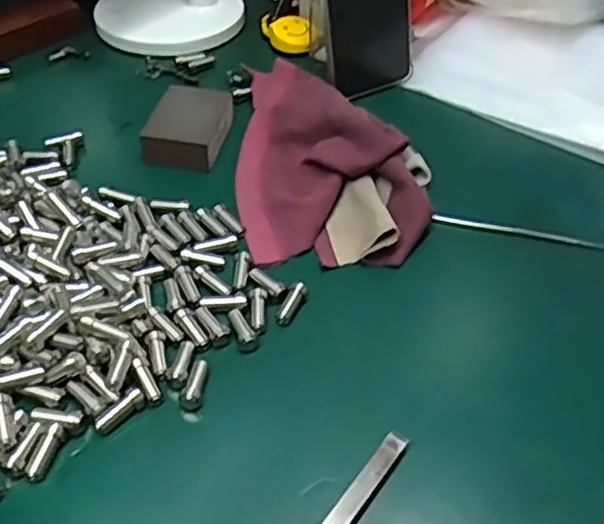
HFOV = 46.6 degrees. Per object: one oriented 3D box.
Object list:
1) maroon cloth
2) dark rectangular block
[{"bbox_3d":[0.017,-0.092,0.501,0.126,0.034,0.225,-3,45,-5],"label":"maroon cloth"},{"bbox_3d":[-0.082,-0.102,0.515,0.048,0.024,0.072,10,45,9],"label":"dark rectangular block"}]

